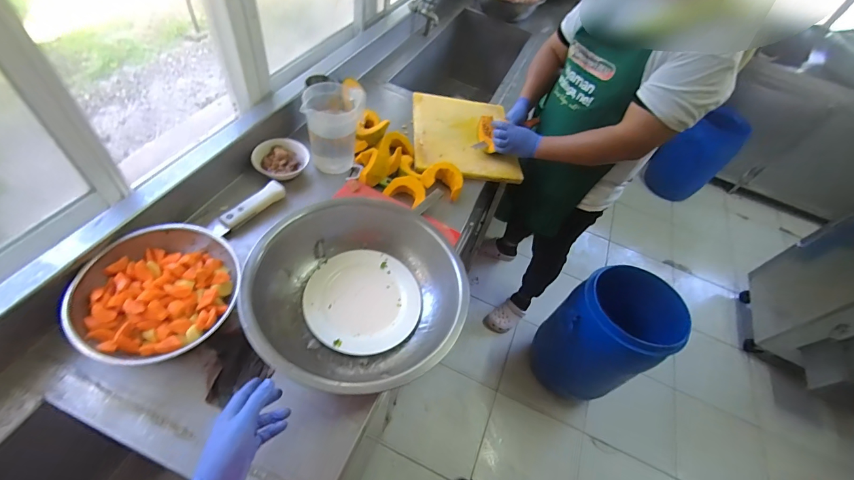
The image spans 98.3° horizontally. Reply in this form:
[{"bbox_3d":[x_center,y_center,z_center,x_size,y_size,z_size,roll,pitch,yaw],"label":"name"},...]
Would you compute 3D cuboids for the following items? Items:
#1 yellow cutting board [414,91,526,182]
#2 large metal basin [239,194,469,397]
[{"bbox_3d":[0.120,-0.361,1.246,0.337,0.025,0.416,2,52,-10],"label":"yellow cutting board"},{"bbox_3d":[-0.135,0.108,0.751,0.408,0.131,0.383,10,52,-3],"label":"large metal basin"}]

